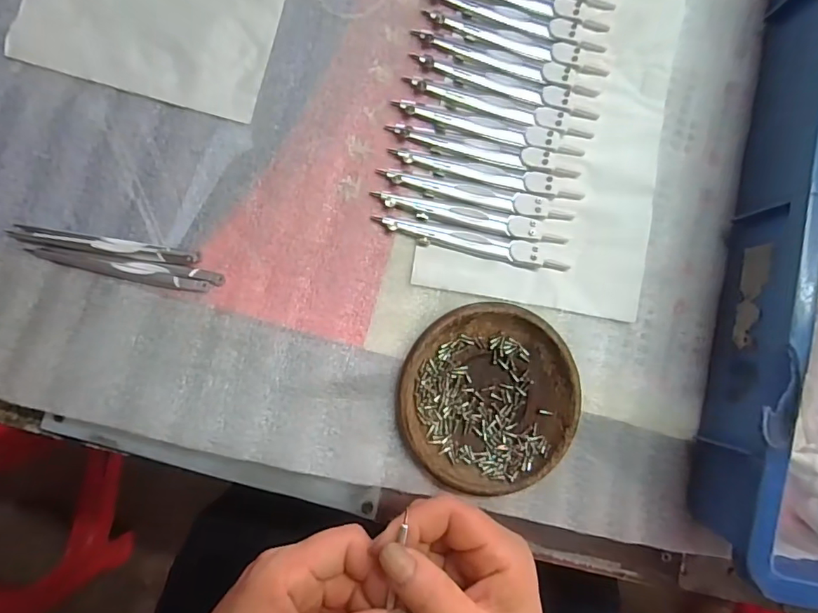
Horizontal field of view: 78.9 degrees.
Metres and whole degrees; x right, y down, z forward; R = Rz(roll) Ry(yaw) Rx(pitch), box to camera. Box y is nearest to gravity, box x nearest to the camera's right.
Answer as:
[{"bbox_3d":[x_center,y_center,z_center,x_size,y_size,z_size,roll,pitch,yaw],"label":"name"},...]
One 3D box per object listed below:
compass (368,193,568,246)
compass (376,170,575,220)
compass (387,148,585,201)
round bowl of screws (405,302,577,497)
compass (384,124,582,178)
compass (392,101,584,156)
[{"bbox_3d":[0.042,-0.057,0.324,0.125,0.006,0.014,10,86,-5],"label":"compass"},{"bbox_3d":[0.045,-0.073,0.326,0.125,0.007,0.015,11,85,-5],"label":"compass"},{"bbox_3d":[0.052,-0.087,0.327,0.127,0.006,0.015,9,86,-5],"label":"compass"},{"bbox_3d":[0.051,0.058,0.312,0.108,0.017,0.112,0,86,-5],"label":"round bowl of screws"},{"bbox_3d":[0.051,-0.103,0.328,0.125,0.007,0.015,10,86,-5],"label":"compass"},{"bbox_3d":[0.054,-0.118,0.329,0.124,0.007,0.015,11,85,-5],"label":"compass"}]

